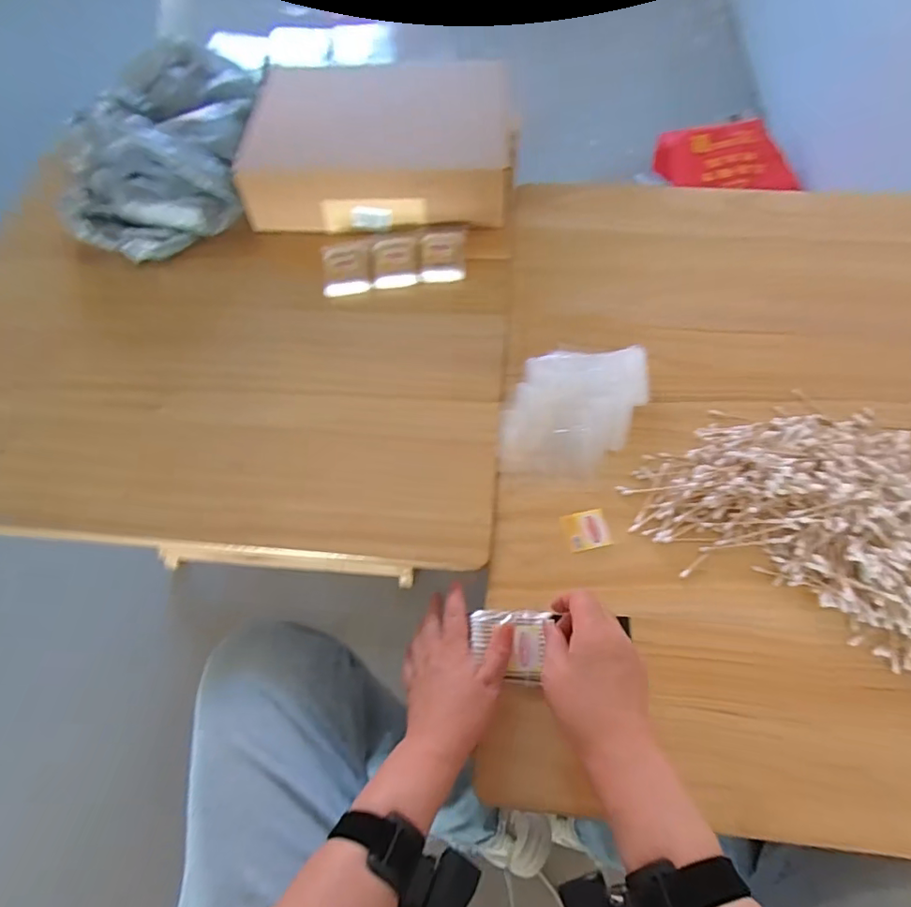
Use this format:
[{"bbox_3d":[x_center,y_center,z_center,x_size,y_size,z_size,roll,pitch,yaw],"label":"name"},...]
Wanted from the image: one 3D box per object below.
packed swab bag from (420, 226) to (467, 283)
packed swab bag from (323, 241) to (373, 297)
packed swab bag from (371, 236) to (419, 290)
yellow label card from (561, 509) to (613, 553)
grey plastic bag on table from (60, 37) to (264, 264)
[{"bbox_3d":[-0.015,-0.267,0.706,0.058,0.012,0.093,1,62,2],"label":"packed swab bag"},{"bbox_3d":[-0.141,-0.242,0.694,0.063,0.014,0.084,-6,62,-1],"label":"packed swab bag"},{"bbox_3d":[-0.079,-0.255,0.706,0.060,0.017,0.079,-5,62,0],"label":"packed swab bag"},{"bbox_3d":[0.133,0.076,0.535,0.043,0.004,0.040,-11,62,-4],"label":"yellow label card"},{"bbox_3d":[-0.417,-0.441,0.766,0.241,0.117,0.344,0,62,2],"label":"grey plastic bag on table"}]

